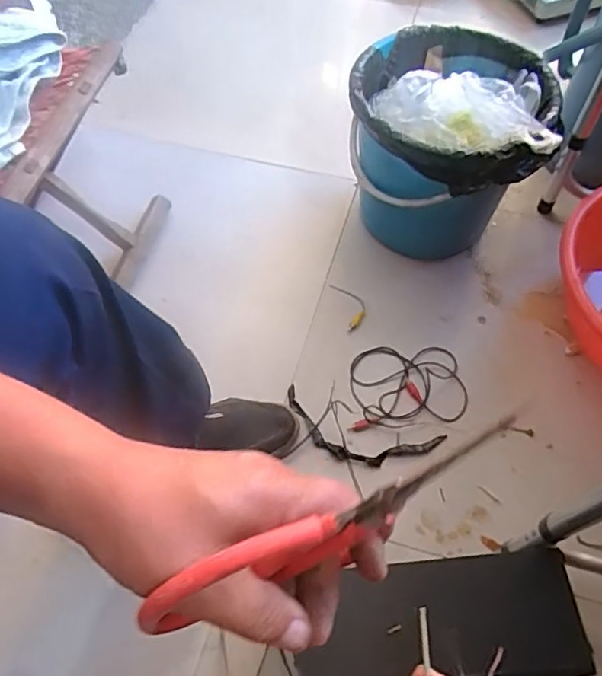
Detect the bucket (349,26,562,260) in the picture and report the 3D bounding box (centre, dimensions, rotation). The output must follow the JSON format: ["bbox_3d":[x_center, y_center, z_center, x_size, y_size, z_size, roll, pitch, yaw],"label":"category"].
[{"bbox_3d":[0.210,-0.276,0.875,0.264,0.270,0.259,0,59,1],"label":"bucket"}]

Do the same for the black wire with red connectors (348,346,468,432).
[{"bbox_3d":[0.149,0.065,0.814,0.162,0.014,0.122,-4,59,-2],"label":"black wire with red connectors"}]

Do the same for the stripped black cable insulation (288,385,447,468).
[{"bbox_3d":[0.077,0.133,0.781,0.220,0.012,0.073,16,61,10],"label":"stripped black cable insulation"}]

